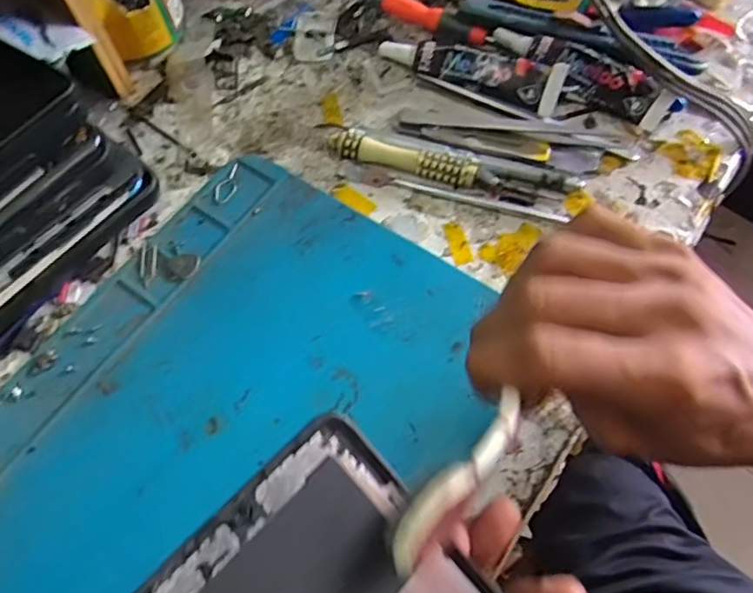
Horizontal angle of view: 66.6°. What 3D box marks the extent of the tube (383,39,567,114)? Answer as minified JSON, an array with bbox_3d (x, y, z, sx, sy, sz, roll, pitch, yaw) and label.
[{"bbox_3d":[0.055,-0.136,0.339,0.107,0.017,0.024,22,67,11],"label":"tube"}]

